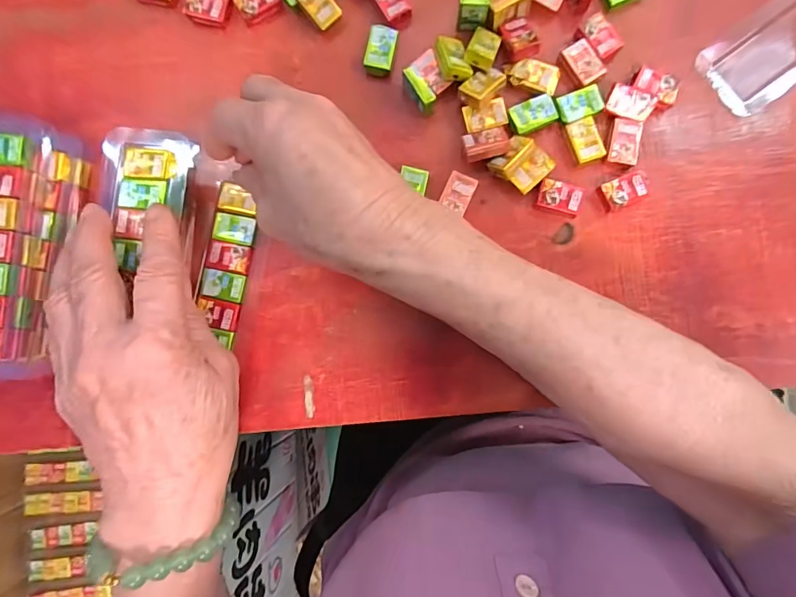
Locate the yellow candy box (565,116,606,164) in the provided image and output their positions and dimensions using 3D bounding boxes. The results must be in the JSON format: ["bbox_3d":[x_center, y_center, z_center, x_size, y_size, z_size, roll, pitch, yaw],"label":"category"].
[{"bbox_3d":[0.110,-0.092,0.256,0.017,0.005,0.025,-19,87,2],"label":"yellow candy box"}]

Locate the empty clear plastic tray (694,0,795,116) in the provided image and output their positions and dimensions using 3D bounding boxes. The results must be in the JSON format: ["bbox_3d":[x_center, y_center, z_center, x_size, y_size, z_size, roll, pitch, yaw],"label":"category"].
[{"bbox_3d":[0.238,-0.159,0.251,0.131,0.008,0.045,-36,86,1],"label":"empty clear plastic tray"}]

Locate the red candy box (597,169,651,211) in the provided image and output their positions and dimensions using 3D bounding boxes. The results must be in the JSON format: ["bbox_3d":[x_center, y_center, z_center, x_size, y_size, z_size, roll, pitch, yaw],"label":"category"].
[{"bbox_3d":[0.131,-0.063,0.255,0.027,0.008,0.016,-23,87,2],"label":"red candy box"}]

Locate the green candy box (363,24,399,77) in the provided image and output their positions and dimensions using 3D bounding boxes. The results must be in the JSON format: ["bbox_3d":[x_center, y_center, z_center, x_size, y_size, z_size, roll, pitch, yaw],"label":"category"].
[{"bbox_3d":[-0.010,-0.151,0.266,0.017,0.010,0.028,12,89,3],"label":"green candy box"}]

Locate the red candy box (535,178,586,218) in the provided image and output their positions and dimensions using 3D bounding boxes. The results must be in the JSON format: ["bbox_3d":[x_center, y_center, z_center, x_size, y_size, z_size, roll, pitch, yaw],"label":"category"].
[{"bbox_3d":[0.095,-0.058,0.256,0.025,0.008,0.019,14,89,4],"label":"red candy box"}]

